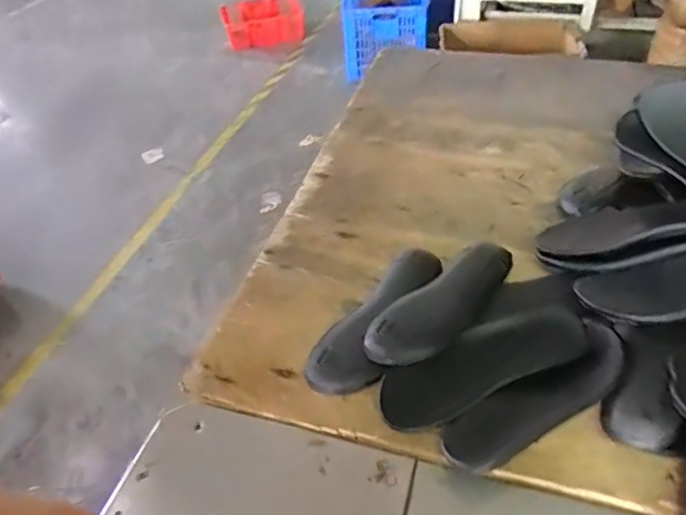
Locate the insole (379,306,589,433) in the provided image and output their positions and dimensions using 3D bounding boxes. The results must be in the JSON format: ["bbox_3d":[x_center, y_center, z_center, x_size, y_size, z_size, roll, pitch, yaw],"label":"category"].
[{"bbox_3d":[0.160,0.122,0.630,0.243,0.018,0.076,-24,58,-5],"label":"insole"}]

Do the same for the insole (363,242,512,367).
[{"bbox_3d":[0.132,0.055,0.691,0.240,0.021,0.090,-34,51,-25],"label":"insole"}]

